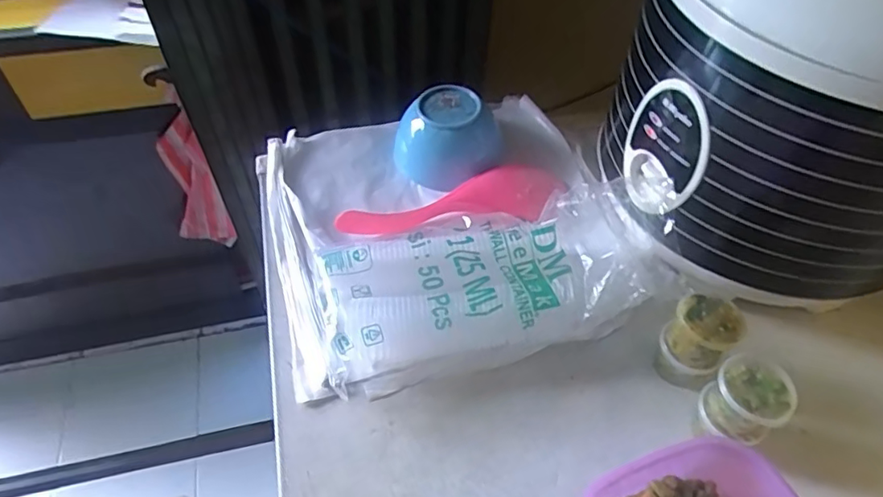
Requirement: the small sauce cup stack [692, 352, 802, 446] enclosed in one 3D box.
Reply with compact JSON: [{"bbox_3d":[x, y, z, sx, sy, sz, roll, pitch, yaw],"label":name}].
[{"bbox_3d":[0.183,0.097,0.345,0.041,0.055,0.041,-31,59,-24],"label":"small sauce cup stack"}]

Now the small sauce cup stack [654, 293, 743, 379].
[{"bbox_3d":[0.166,0.061,0.371,0.038,0.060,0.033,35,58,23],"label":"small sauce cup stack"}]

